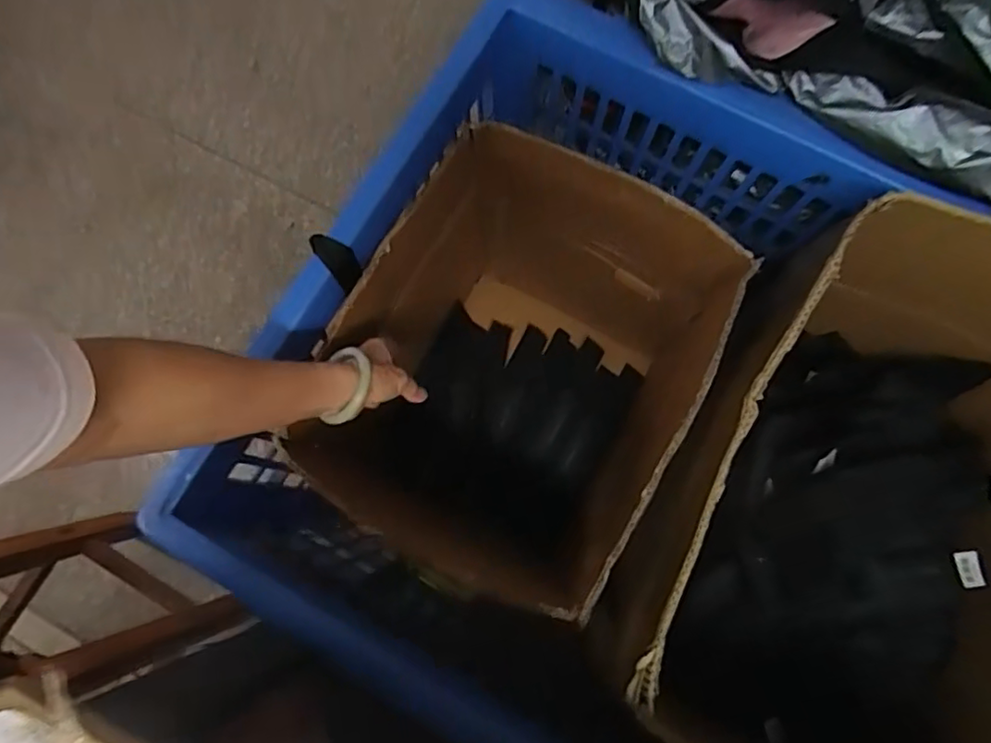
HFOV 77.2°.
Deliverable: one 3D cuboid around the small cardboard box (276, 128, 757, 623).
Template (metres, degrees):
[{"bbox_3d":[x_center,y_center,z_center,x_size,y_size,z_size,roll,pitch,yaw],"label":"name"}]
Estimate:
[{"bbox_3d":[0.022,0.009,0.783,0.384,0.423,0.419,32,80,7],"label":"small cardboard box"}]

